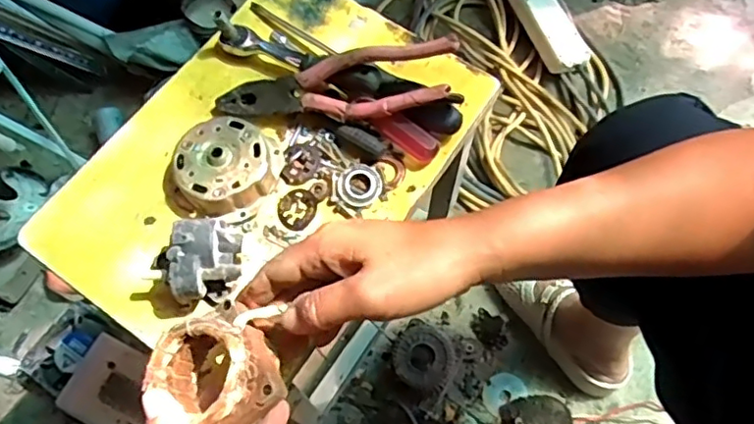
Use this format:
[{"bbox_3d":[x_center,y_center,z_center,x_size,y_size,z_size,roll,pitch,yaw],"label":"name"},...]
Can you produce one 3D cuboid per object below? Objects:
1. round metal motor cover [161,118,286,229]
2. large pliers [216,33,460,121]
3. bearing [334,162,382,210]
[{"bbox_3d":[-0.121,-0.034,0.471,0.081,0.030,0.077,14,68,9],"label":"round metal motor cover"},{"bbox_3d":[-0.032,-0.097,0.478,0.192,0.015,0.051,-6,99,15],"label":"large pliers"},{"bbox_3d":[-0.015,-0.021,0.478,0.035,0.010,0.034,22,69,12],"label":"bearing"}]

